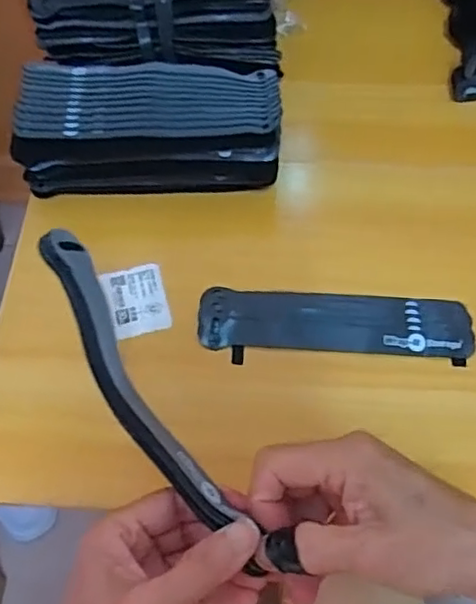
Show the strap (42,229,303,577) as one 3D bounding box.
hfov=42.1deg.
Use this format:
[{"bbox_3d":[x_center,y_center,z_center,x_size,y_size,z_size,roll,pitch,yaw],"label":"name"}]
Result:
[{"bbox_3d":[-0.042,0.046,0.295,0.032,0.027,0.196,-32,74,-14],"label":"strap"}]

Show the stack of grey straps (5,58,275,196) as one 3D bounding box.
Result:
[{"bbox_3d":[-0.070,-0.141,0.502,0.206,0.068,0.090,-1,63,1],"label":"stack of grey straps"}]

